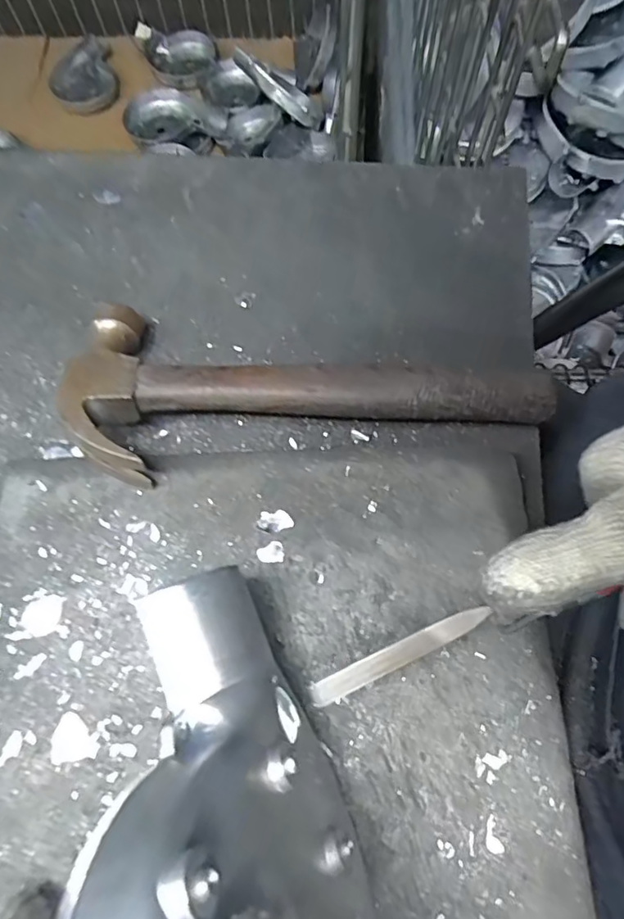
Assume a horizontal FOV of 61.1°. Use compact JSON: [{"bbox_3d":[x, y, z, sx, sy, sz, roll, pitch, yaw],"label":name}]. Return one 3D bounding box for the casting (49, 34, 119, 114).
[{"bbox_3d":[-0.540,-0.898,1.251,0.153,0.058,0.227,-16,71,-4],"label":"casting"}]

